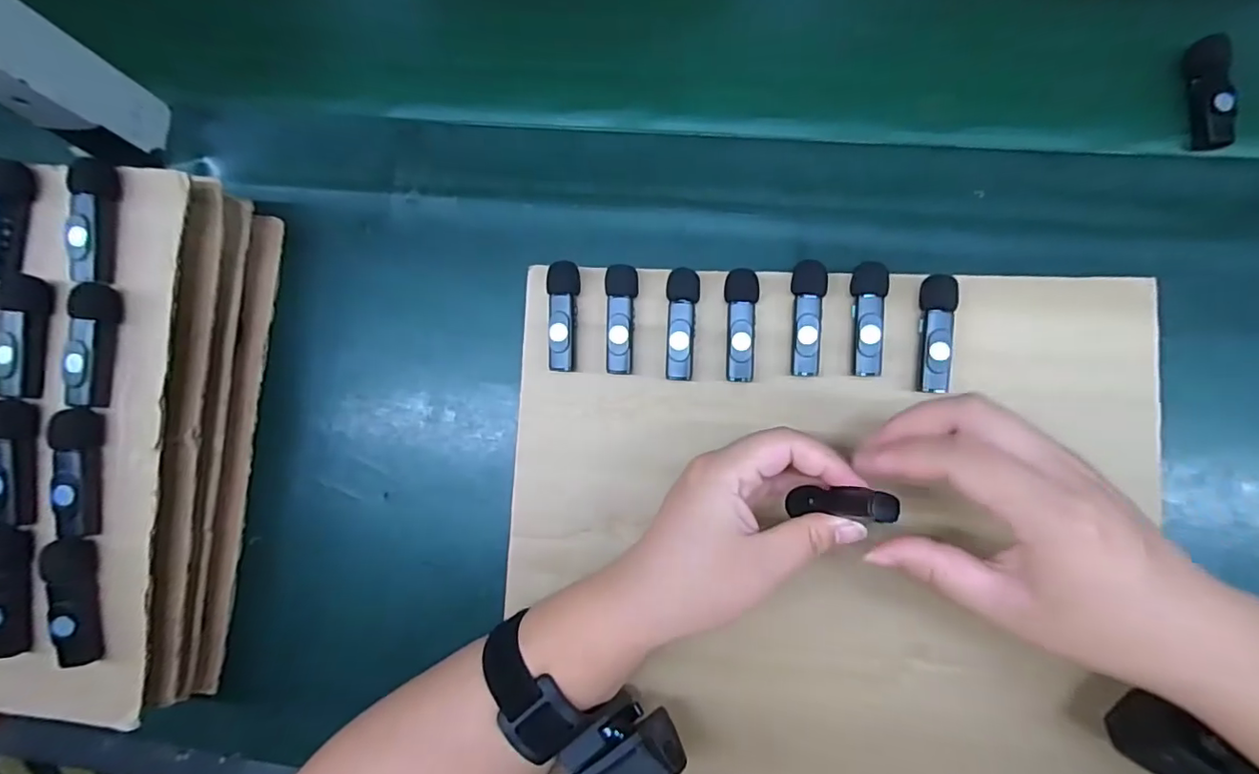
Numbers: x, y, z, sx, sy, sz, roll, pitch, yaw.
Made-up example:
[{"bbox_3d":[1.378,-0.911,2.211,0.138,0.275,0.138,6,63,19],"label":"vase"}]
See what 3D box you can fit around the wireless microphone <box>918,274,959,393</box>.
[{"bbox_3d":[0.170,-0.029,0.312,0.017,0.013,0.064,6,82,6],"label":"wireless microphone"}]

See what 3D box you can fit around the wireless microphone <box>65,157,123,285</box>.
[{"bbox_3d":[-0.283,-0.087,0.295,0.012,0.017,0.065,-1,81,5],"label":"wireless microphone"}]

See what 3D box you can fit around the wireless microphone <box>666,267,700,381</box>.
[{"bbox_3d":[0.031,-0.037,0.326,0.018,0.009,0.065,0,81,5],"label":"wireless microphone"}]

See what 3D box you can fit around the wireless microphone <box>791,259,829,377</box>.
[{"bbox_3d":[0.102,-0.039,0.319,0.019,0.010,0.066,1,81,5],"label":"wireless microphone"}]

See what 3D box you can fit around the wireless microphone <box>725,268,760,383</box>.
[{"bbox_3d":[0.065,-0.035,0.321,0.018,0.011,0.065,1,81,5],"label":"wireless microphone"}]

